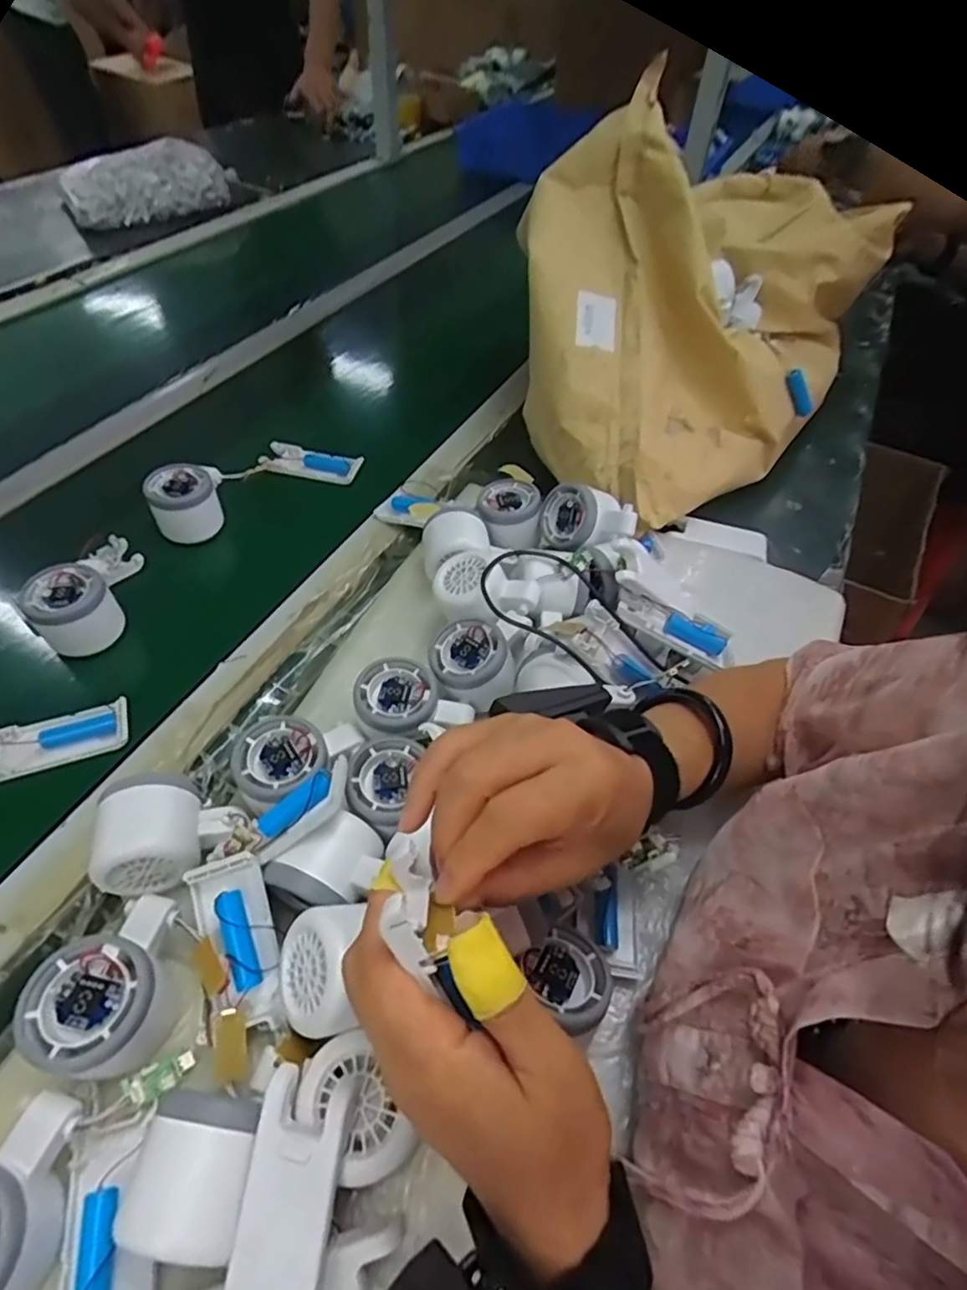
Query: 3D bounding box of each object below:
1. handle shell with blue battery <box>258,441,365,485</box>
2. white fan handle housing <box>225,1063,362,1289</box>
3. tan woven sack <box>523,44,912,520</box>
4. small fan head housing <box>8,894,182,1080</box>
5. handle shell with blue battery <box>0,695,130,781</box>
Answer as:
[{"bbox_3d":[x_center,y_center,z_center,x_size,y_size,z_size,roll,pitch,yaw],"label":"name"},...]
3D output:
[{"bbox_3d":[-0.185,-0.194,0.664,0.101,0.016,0.038,12,51,5],"label":"handle shell with blue battery"},{"bbox_3d":[-0.082,0.237,0.256,0.039,0.014,0.100,7,68,3],"label":"white fan handle housing"},{"bbox_3d":[0.154,-0.316,0.629,0.251,0.265,0.292,-30,59,-26],"label":"tan woven sack"},{"bbox_3d":[-0.191,0.175,0.323,0.060,0.043,0.081,10,51,4],"label":"small fan head housing"},{"bbox_3d":[-0.312,0.069,0.443,0.103,0.014,0.038,-15,54,-16],"label":"handle shell with blue battery"}]

